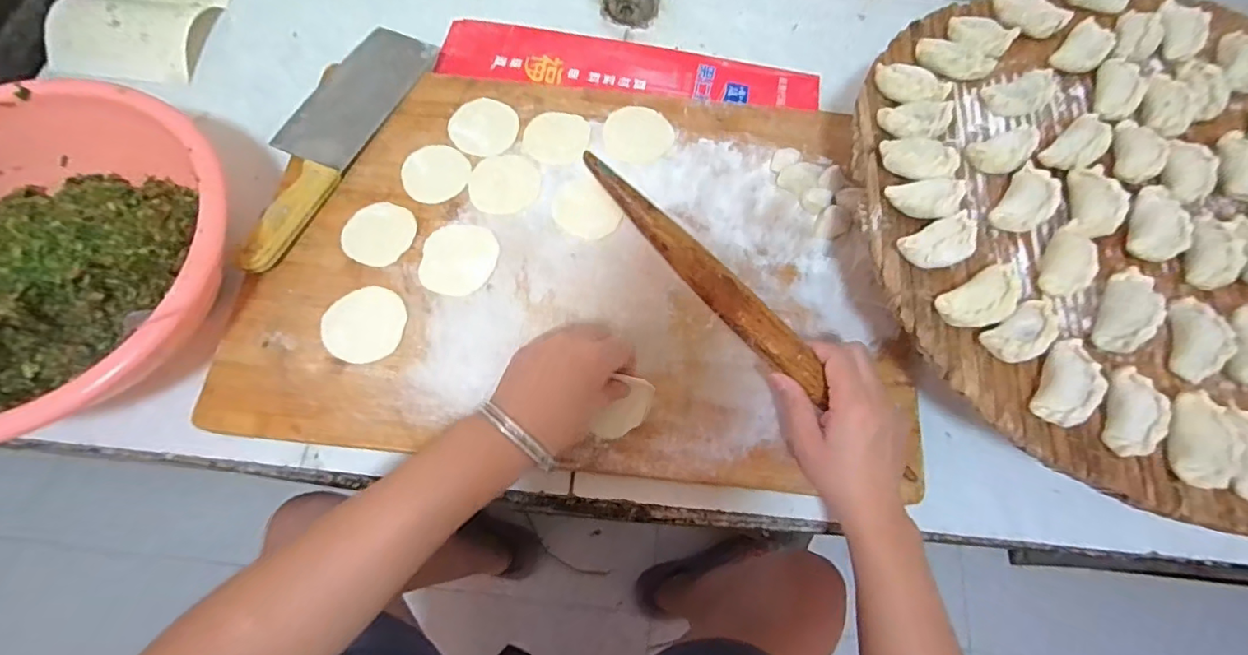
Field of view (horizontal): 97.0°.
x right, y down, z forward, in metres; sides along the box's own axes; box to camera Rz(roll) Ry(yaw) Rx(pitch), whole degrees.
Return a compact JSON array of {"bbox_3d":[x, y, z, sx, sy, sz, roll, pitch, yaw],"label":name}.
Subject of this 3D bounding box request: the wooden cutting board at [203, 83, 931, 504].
[{"bbox_3d":[-0.033,-0.066,0.482,0.544,0.021,0.363,6,70,0],"label":"wooden cutting board"}]

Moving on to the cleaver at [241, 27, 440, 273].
[{"bbox_3d":[-0.280,-0.184,0.511,0.077,0.024,0.284,22,71,6],"label":"cleaver"}]

